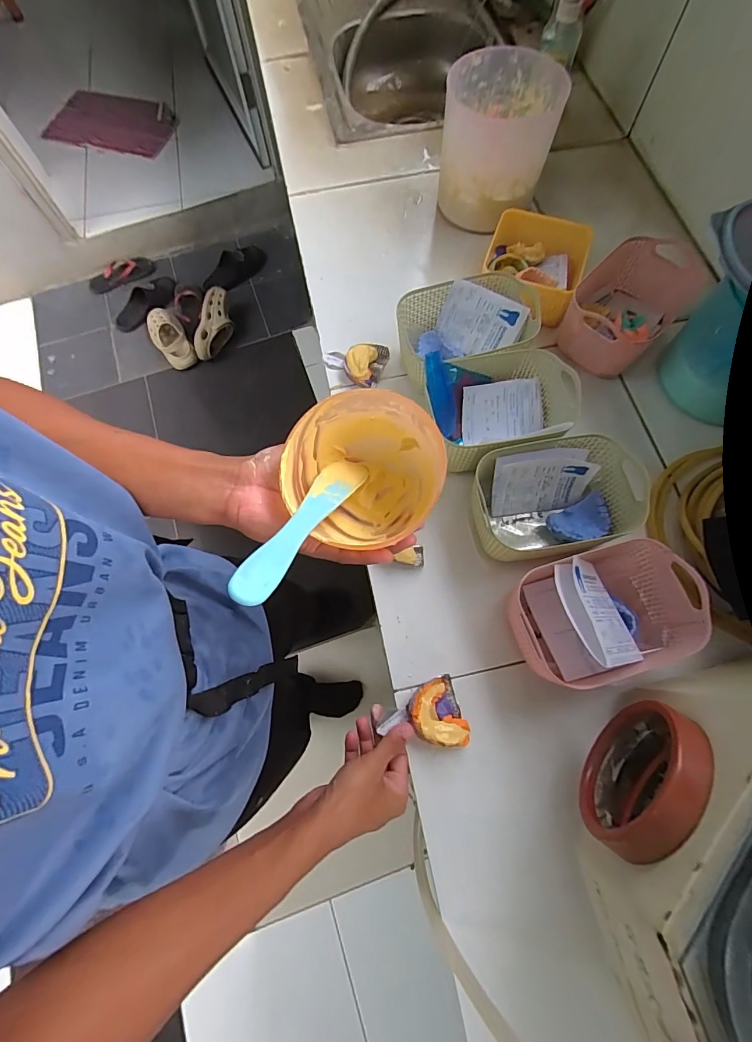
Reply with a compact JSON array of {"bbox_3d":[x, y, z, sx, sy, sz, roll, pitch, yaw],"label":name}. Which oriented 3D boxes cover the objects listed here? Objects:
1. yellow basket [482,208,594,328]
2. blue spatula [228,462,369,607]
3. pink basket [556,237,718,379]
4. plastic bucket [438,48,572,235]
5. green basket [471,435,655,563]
[{"bbox_3d":[0.227,-0.357,0.608,0.141,0.072,0.143,18,73,8],"label":"yellow basket"},{"bbox_3d":[-0.047,-0.003,0.299,0.028,0.009,0.177,18,36,8],"label":"blue spatula"},{"bbox_3d":[0.348,-0.294,0.577,0.195,0.081,0.117,-38,74,-10],"label":"pink basket"},{"bbox_3d":[0.180,-0.555,0.630,0.151,0.158,0.161,-1,71,2],"label":"plastic bucket"},{"bbox_3d":[0.205,-0.021,0.481,0.198,0.075,0.120,-6,71,0],"label":"green basket"}]

